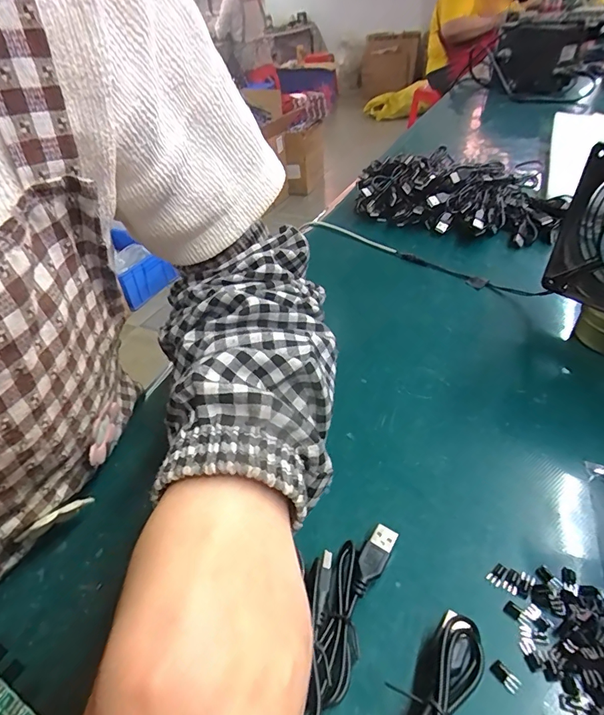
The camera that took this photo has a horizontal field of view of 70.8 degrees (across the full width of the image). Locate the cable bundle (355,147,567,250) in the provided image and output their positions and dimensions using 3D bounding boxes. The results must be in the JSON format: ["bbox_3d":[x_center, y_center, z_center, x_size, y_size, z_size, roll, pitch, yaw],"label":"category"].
[{"bbox_3d":[0.199,-0.212,0.559,0.251,0.072,0.137,13,44,22],"label":"cable bundle"}]

